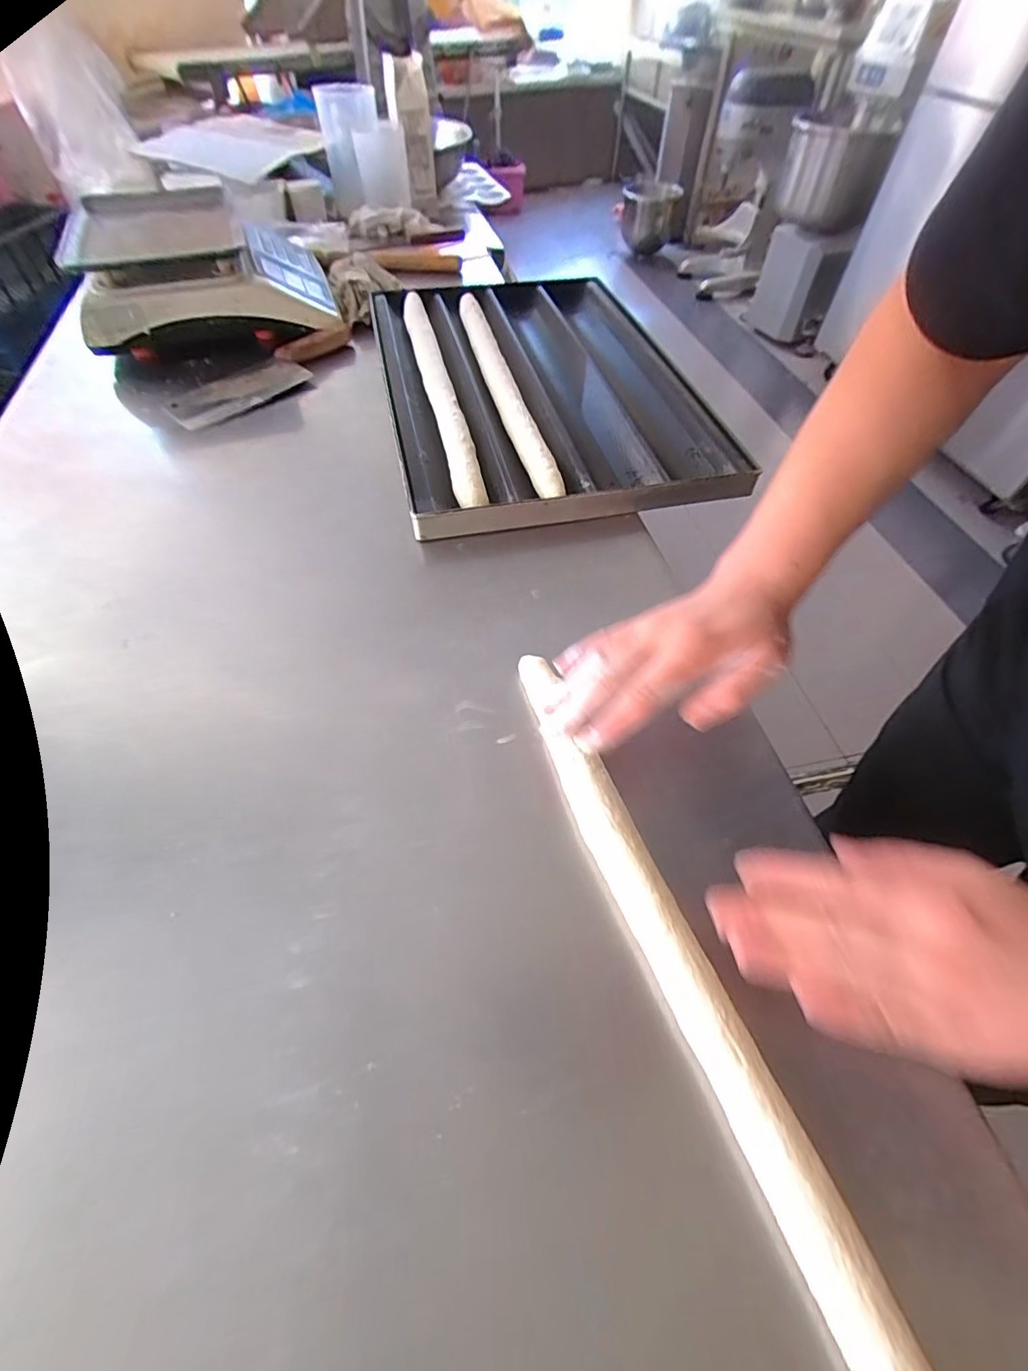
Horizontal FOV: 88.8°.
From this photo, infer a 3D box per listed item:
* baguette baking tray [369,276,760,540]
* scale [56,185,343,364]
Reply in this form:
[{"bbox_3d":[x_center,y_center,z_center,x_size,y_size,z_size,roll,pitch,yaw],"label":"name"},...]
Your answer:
[{"bbox_3d":[0.030,-0.440,0.737,0.408,0.036,0.614,-10,56,-8],"label":"baguette baking tray"},{"bbox_3d":[-0.468,-0.642,0.815,0.324,0.121,0.312,-14,57,-11],"label":"scale"}]

